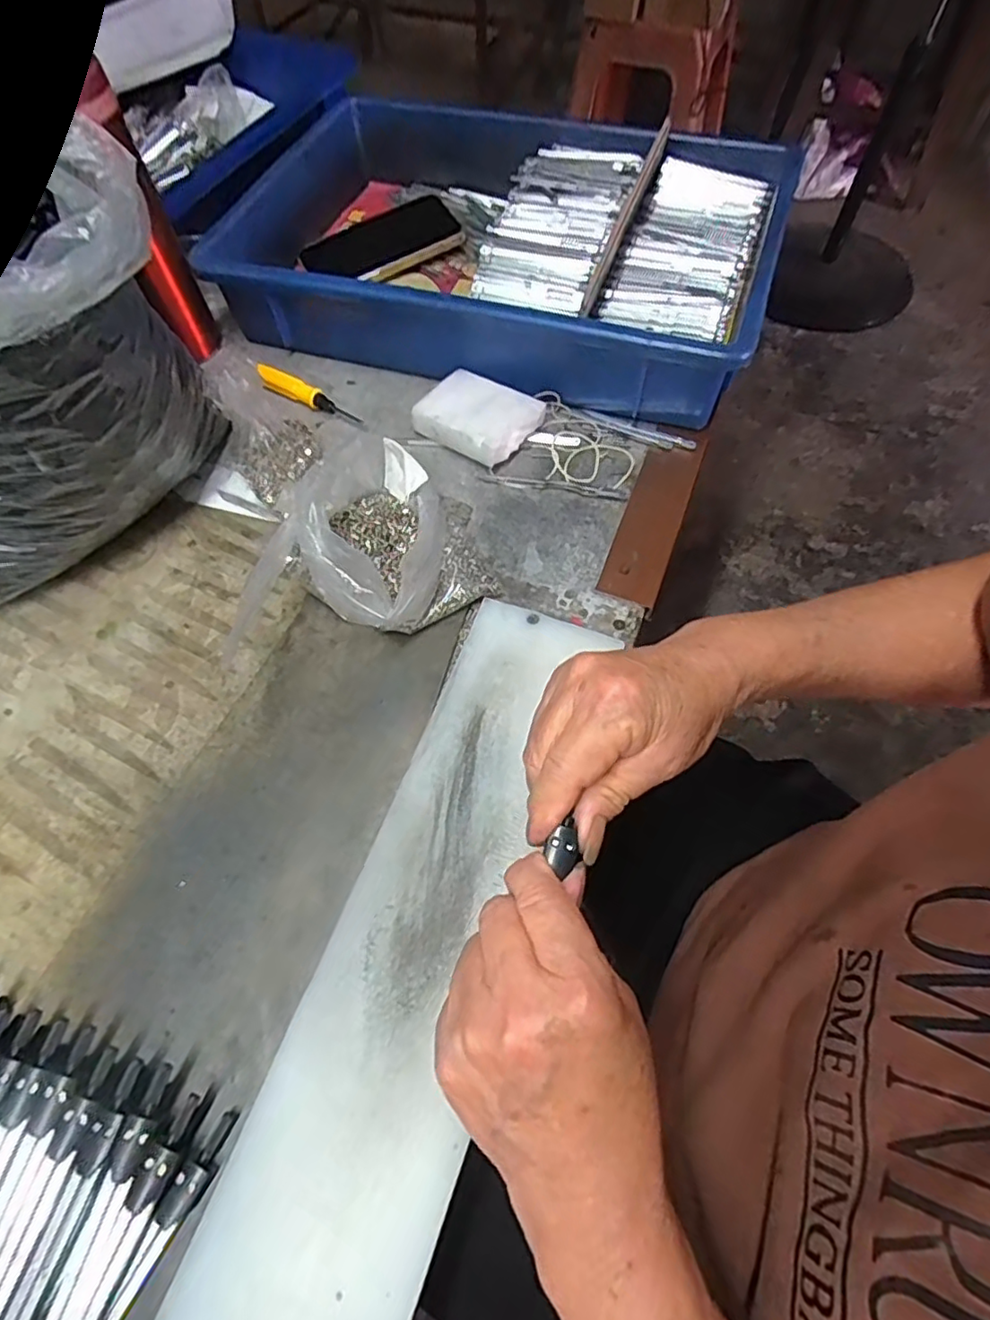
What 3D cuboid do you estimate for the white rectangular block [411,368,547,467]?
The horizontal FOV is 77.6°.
[{"bbox_3d":[-0.013,-0.183,0.462,0.083,0.019,0.064,30,66,18],"label":"white rectangular block"}]

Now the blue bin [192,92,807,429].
[{"bbox_3d":[-0.007,-0.355,0.530,0.454,0.083,0.288,15,62,11],"label":"blue bin"}]

